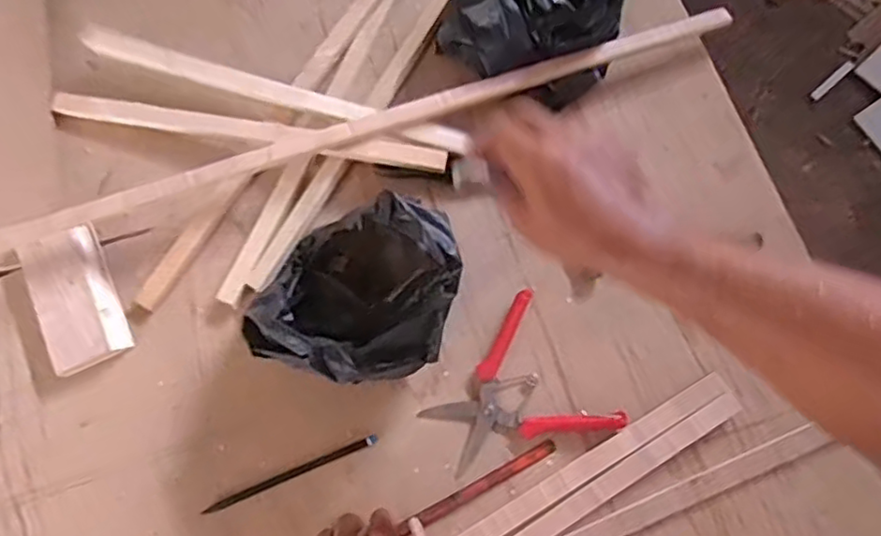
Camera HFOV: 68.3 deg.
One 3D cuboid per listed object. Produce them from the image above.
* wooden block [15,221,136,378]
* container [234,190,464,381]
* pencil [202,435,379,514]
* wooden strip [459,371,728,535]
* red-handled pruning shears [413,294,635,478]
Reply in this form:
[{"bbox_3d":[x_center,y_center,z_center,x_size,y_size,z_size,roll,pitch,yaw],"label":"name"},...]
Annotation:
[{"bbox_3d":[-0.365,0.029,0.647,0.075,0.017,0.140,-24,76,-8],"label":"wooden block"},{"bbox_3d":[-0.080,0.022,0.593,0.180,0.130,0.167,10,73,1],"label":"container"},{"bbox_3d":[-0.141,0.197,0.620,0.171,0.010,0.009,-21,75,-8],"label":"pencil"},{"bbox_3d":[0.004,0.262,0.580,0.612,0.017,0.023,-30,76,-8],"label":"wooden strip"},{"bbox_3d":[0.068,0.125,0.626,0.154,0.021,0.153,-32,77,-10],"label":"red-handled pruning shears"}]

